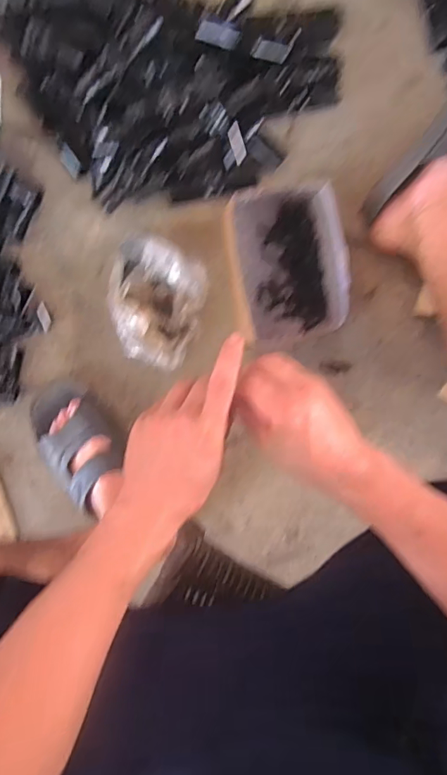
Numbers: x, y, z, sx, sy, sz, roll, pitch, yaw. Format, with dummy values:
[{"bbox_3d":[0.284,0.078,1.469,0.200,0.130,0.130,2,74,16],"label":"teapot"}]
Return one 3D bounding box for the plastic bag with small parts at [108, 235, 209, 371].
[{"bbox_3d":[-0.095,-0.115,0.656,0.138,0.037,0.172,17,93,-7],"label":"plastic bag with small parts"}]

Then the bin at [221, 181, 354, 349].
[{"bbox_3d":[0.080,-0.170,0.642,0.145,0.083,0.197,-12,96,-5],"label":"bin"}]

